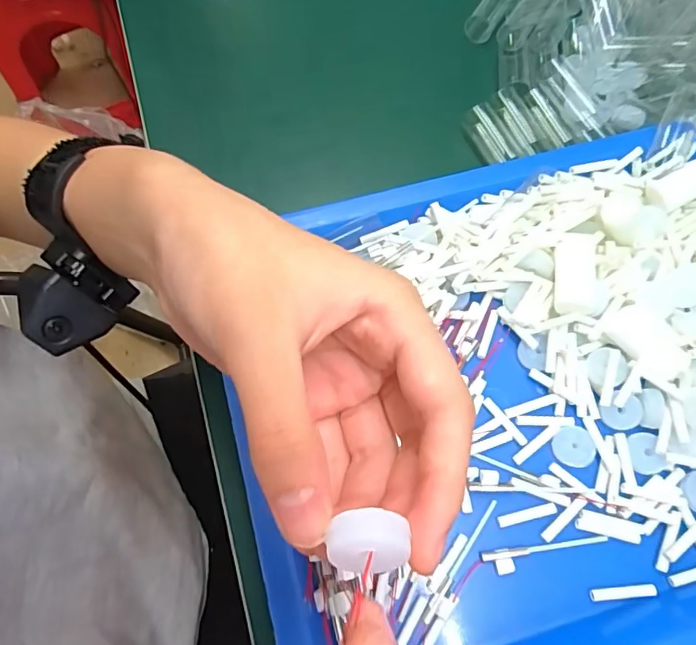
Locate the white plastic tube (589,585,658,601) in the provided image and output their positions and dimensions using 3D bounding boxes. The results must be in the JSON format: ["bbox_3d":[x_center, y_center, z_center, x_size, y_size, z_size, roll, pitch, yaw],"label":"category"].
[{"bbox_3d":[0.132,0.130,0.235,0.031,0.004,0.006,-4,68,0],"label":"white plastic tube"}]

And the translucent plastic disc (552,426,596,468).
[{"bbox_3d":[0.119,0.065,0.259,0.021,0.004,0.020,0,68,1],"label":"translucent plastic disc"}]

